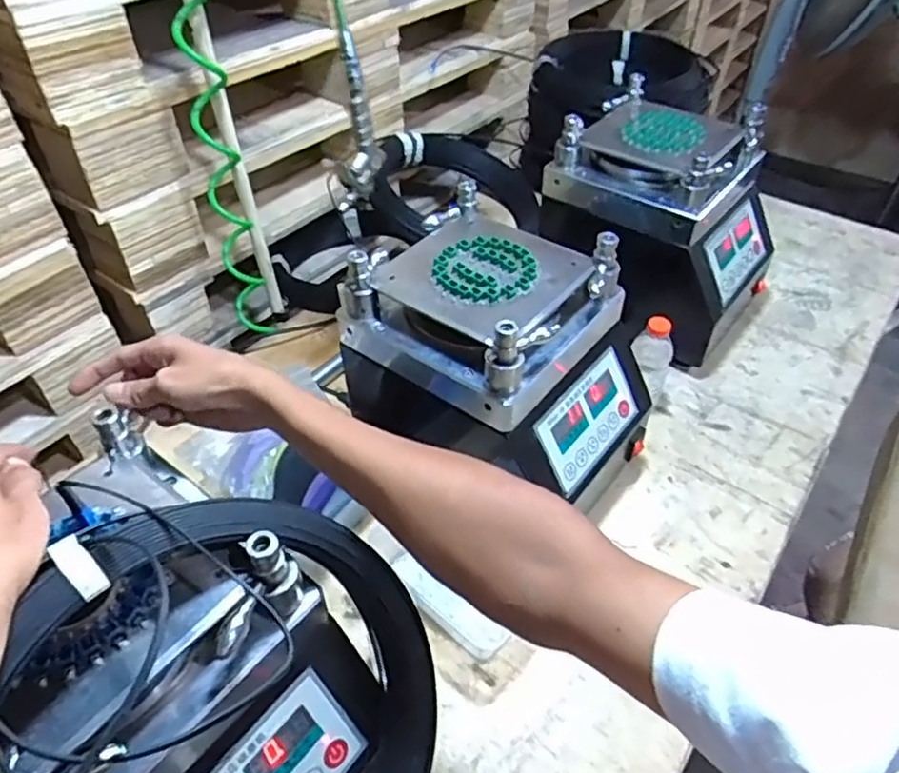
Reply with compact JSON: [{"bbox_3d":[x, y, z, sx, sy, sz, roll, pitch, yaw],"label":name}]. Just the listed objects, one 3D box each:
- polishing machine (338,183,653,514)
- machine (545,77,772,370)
[{"bbox_3d":[0.060,-0.024,0.711,0.278,0.237,0.215,30,52,26],"label":"polishing machine"},{"bbox_3d":[0.293,-0.233,0.920,0.281,0.274,0.196,31,53,27],"label":"machine"}]

